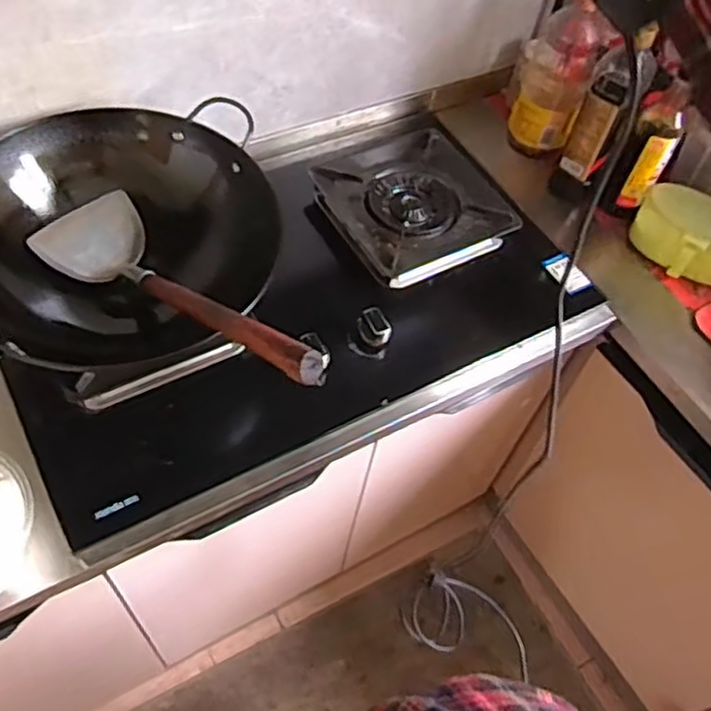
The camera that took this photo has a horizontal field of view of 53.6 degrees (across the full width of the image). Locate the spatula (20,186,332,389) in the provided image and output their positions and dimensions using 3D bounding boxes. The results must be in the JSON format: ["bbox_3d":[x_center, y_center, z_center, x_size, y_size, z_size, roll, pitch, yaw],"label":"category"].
[{"bbox_3d":[-0.191,-0.069,0.736,0.129,0.078,0.430,-40,46,-22],"label":"spatula"}]

